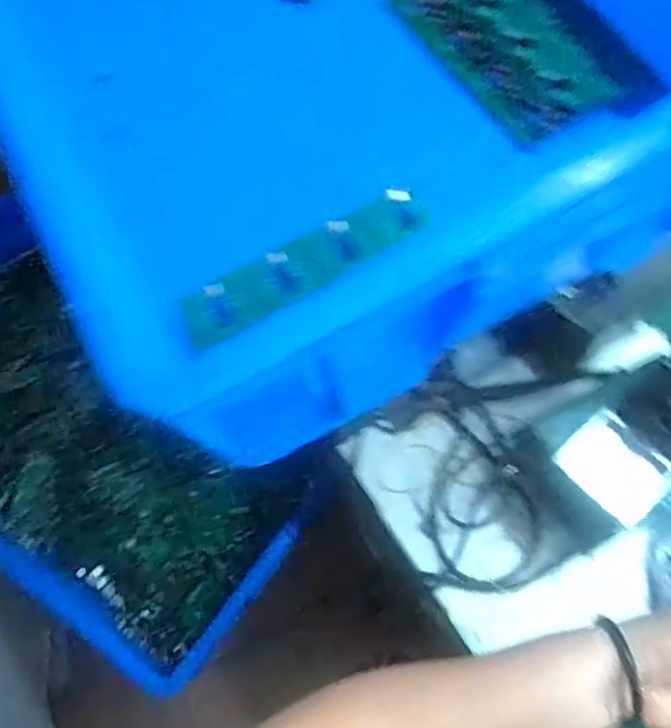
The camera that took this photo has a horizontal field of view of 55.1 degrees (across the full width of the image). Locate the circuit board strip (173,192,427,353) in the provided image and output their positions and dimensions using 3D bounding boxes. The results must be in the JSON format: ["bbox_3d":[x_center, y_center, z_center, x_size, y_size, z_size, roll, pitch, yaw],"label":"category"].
[{"bbox_3d":[-0.021,-0.068,0.449,0.180,0.009,0.037,-30,112,-8],"label":"circuit board strip"}]

